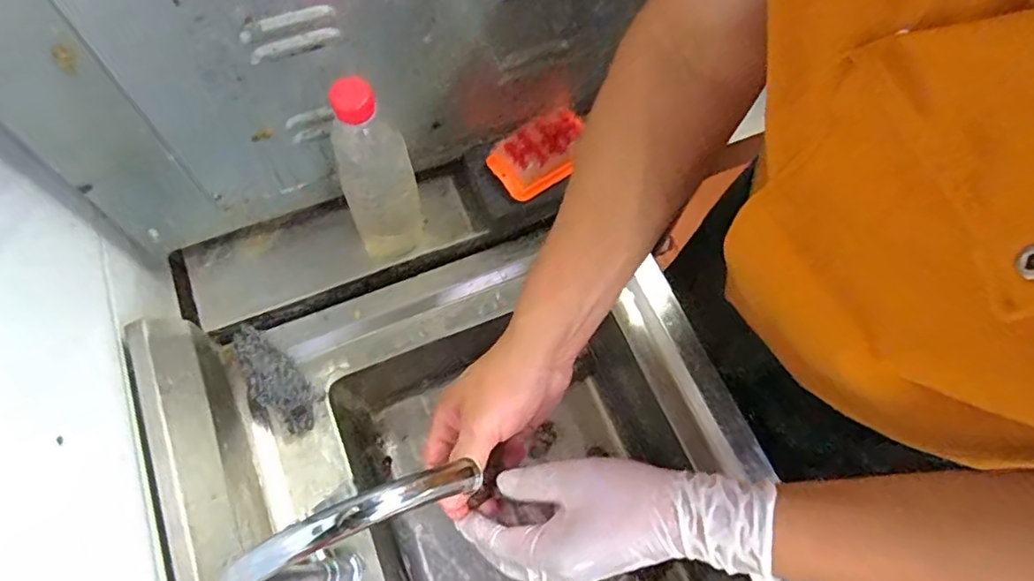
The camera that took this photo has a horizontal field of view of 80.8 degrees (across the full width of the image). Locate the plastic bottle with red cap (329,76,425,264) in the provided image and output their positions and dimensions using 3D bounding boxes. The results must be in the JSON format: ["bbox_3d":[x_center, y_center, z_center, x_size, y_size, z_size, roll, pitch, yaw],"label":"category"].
[{"bbox_3d":[-0.131,-0.111,0.561,0.067,0.222,0.070,-16,69,-7],"label":"plastic bottle with red cap"}]

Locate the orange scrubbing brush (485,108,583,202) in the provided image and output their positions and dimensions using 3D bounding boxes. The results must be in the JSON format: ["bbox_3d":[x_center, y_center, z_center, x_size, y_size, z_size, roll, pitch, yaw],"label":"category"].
[{"bbox_3d":[0.026,-0.144,0.636,0.099,0.038,0.061,-29,71,-12],"label":"orange scrubbing brush"}]

